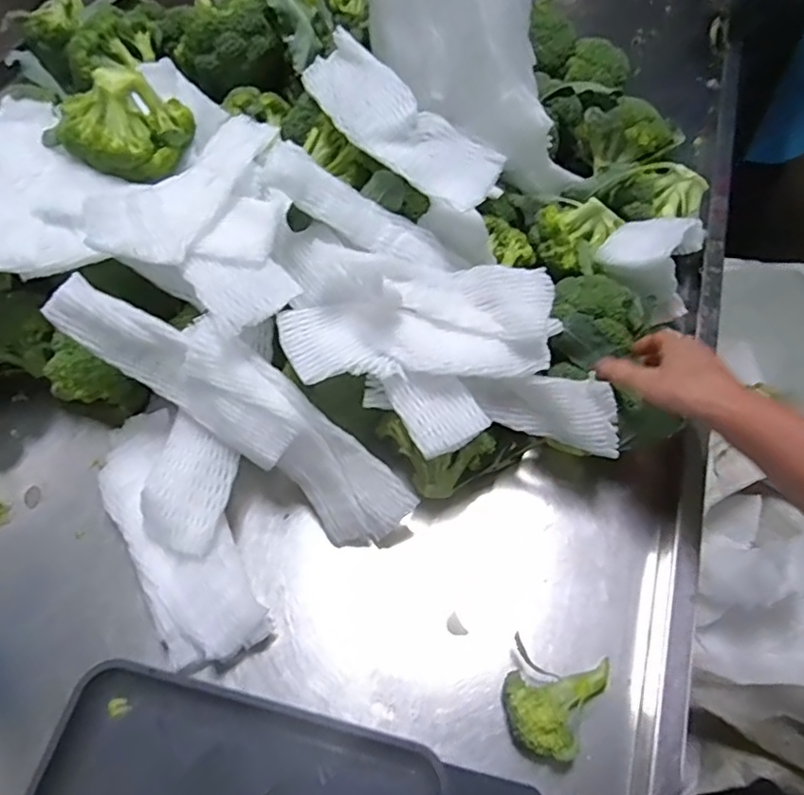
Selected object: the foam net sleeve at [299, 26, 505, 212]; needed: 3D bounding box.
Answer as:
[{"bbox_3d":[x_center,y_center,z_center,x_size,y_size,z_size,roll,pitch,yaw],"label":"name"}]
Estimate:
[{"bbox_3d":[-0.012,-0.248,0.534,0.217,0.052,0.076,35,65,19],"label":"foam net sleeve"}]

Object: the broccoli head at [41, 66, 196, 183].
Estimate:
[{"bbox_3d":[-0.269,-0.259,0.561,0.136,0.060,0.094,-20,61,-11],"label":"broccoli head"}]

